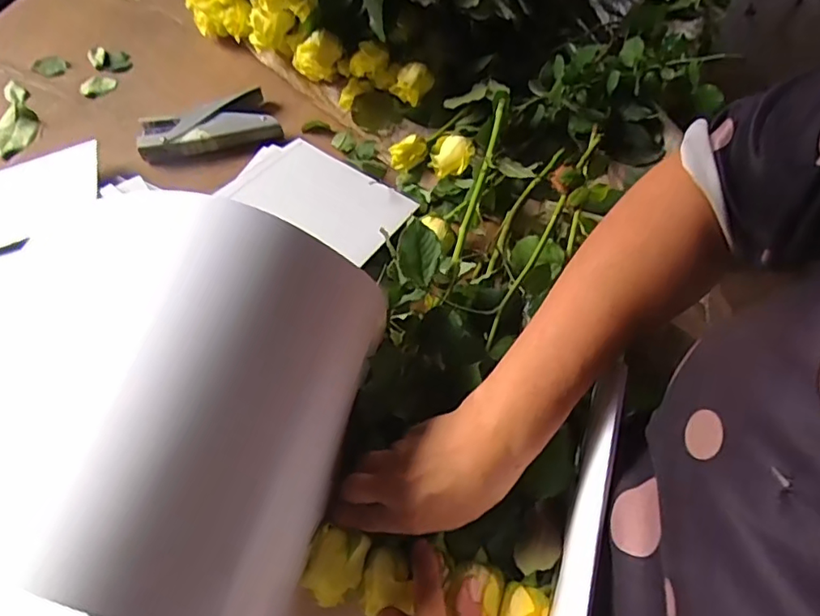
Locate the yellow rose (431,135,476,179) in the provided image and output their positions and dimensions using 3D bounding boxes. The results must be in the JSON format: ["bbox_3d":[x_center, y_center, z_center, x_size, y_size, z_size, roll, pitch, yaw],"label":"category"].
[{"bbox_3d":[0.045,-0.165,0.603,0.044,0.032,0.046,7,61,0],"label":"yellow rose"}]

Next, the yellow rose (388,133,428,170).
[{"bbox_3d":[-0.003,-0.172,0.611,0.041,0.030,0.027,-14,63,-11],"label":"yellow rose"}]

